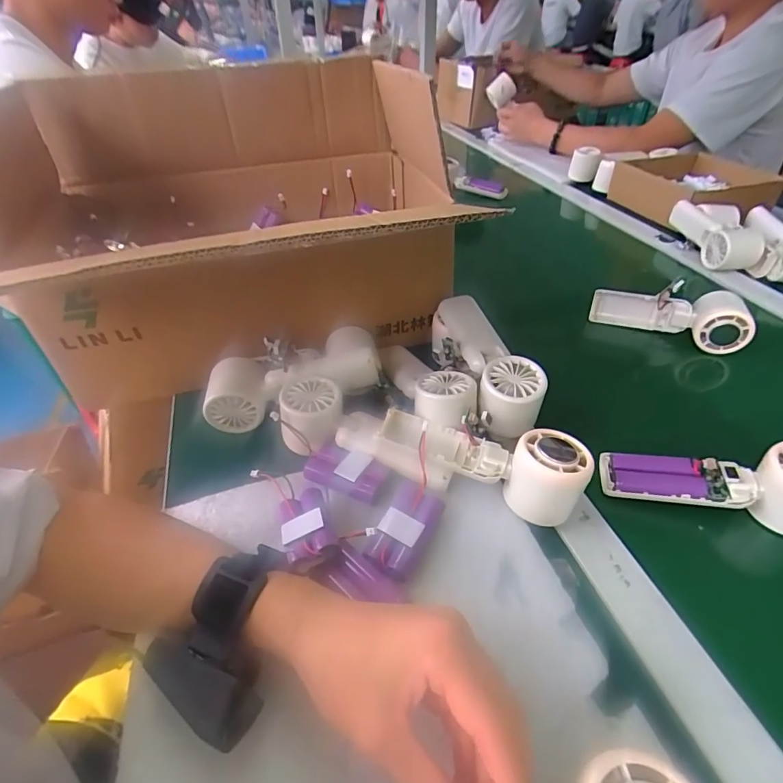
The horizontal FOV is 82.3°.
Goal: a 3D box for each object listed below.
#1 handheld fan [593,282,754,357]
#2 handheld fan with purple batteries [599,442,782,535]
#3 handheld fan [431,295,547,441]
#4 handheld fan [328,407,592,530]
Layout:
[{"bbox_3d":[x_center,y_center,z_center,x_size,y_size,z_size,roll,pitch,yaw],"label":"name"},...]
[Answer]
[{"bbox_3d":[0.337,-0.102,0.542,0.166,0.063,0.049,19,45,28],"label":"handheld fan"},{"bbox_3d":[0.259,0.066,0.356,0.163,0.047,0.047,6,40,15],"label":"handheld fan with purple batteries"},{"bbox_3d":[0.083,-0.028,0.437,0.063,0.053,0.170,-16,44,-16],"label":"handheld fan"},{"bbox_3d":[0.051,0.050,0.363,0.202,0.044,0.057,11,43,14],"label":"handheld fan"}]

